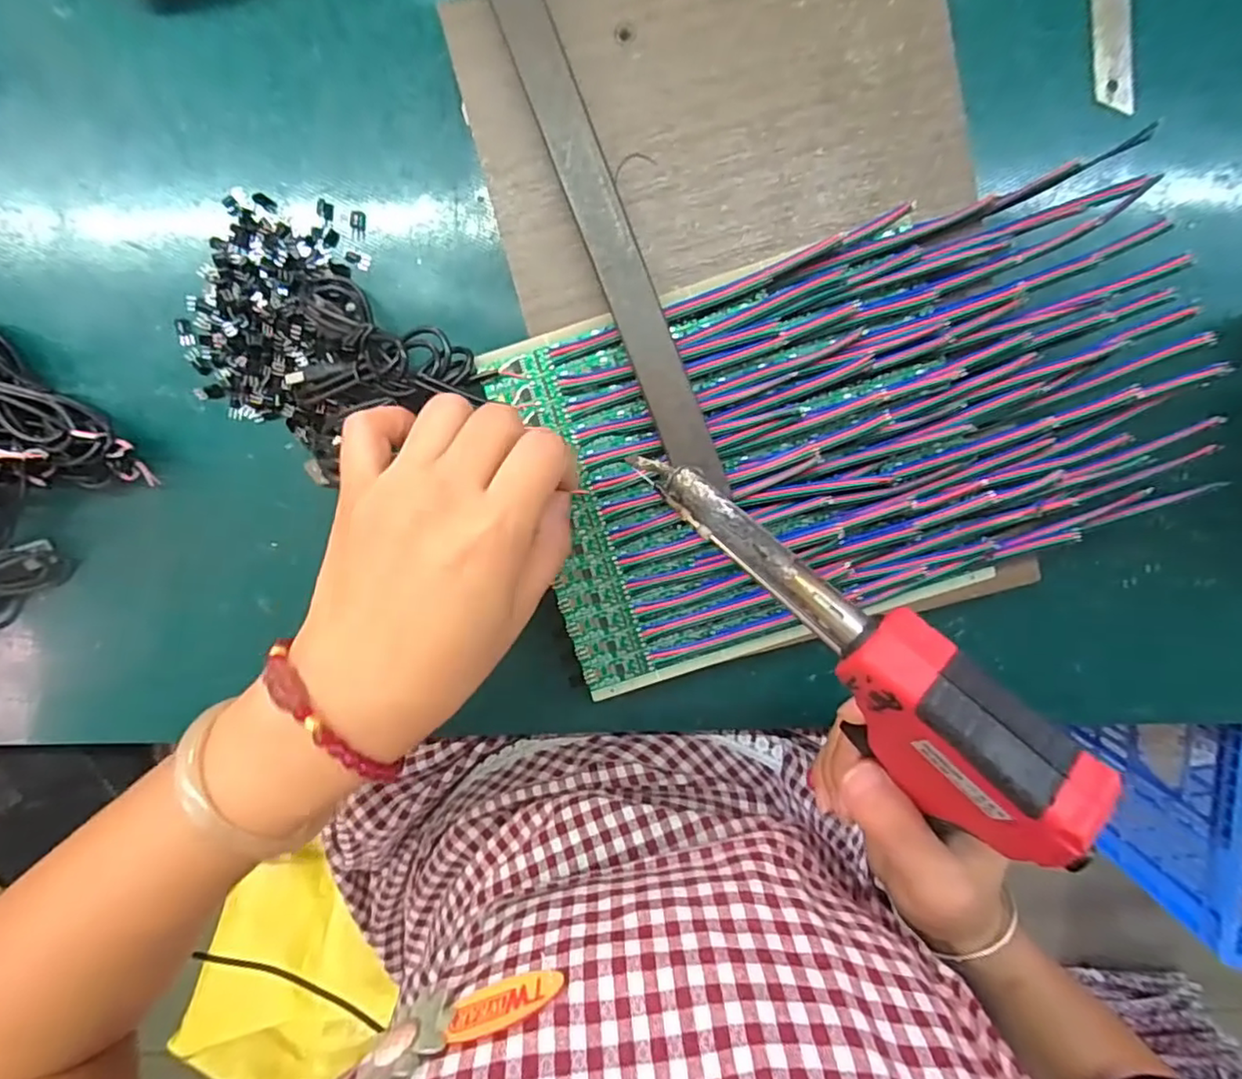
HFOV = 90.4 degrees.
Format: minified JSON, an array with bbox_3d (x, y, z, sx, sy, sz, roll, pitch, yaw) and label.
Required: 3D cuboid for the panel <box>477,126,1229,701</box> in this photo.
[{"bbox_3d":[0.101,-0.043,0.267,0.284,0.020,0.167,-18,99,3],"label":"panel"}]

